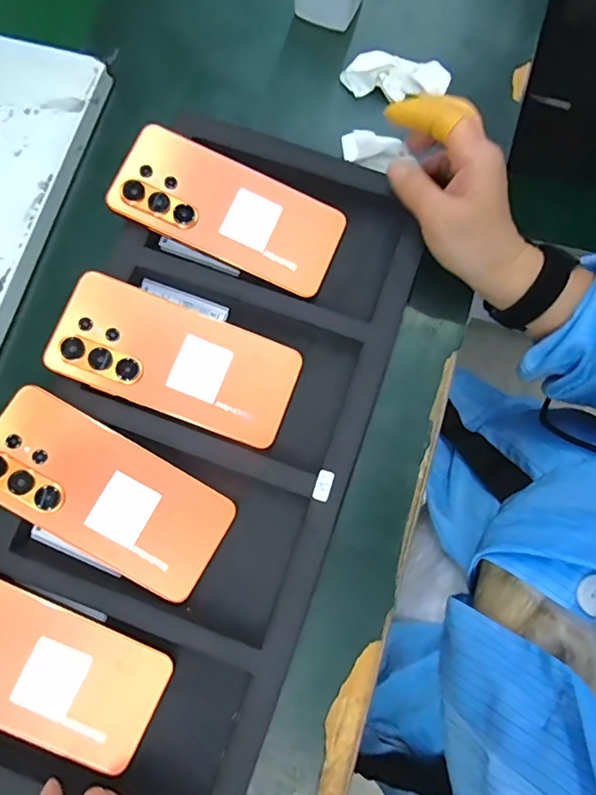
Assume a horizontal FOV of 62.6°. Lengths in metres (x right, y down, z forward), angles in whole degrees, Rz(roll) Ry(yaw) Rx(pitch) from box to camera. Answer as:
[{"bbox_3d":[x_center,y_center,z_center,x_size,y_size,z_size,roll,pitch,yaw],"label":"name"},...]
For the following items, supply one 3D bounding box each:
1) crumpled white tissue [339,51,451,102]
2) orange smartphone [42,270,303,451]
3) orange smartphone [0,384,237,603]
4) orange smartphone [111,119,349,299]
[{"bbox_3d":[0.084,-0.276,0.423,0.089,0.028,0.031,15,78,5],"label":"crumpled white tissue"},{"bbox_3d":[-0.086,-0.027,0.351,0.167,0.004,0.078,22,79,-4],"label":"orange smartphone"},{"bbox_3d":[-0.131,0.065,0.332,0.166,0.006,0.077,31,76,-3],"label":"orange smartphone"},{"bbox_3d":[-0.051,-0.144,0.376,0.169,0.006,0.079,24,80,-4],"label":"orange smartphone"}]

